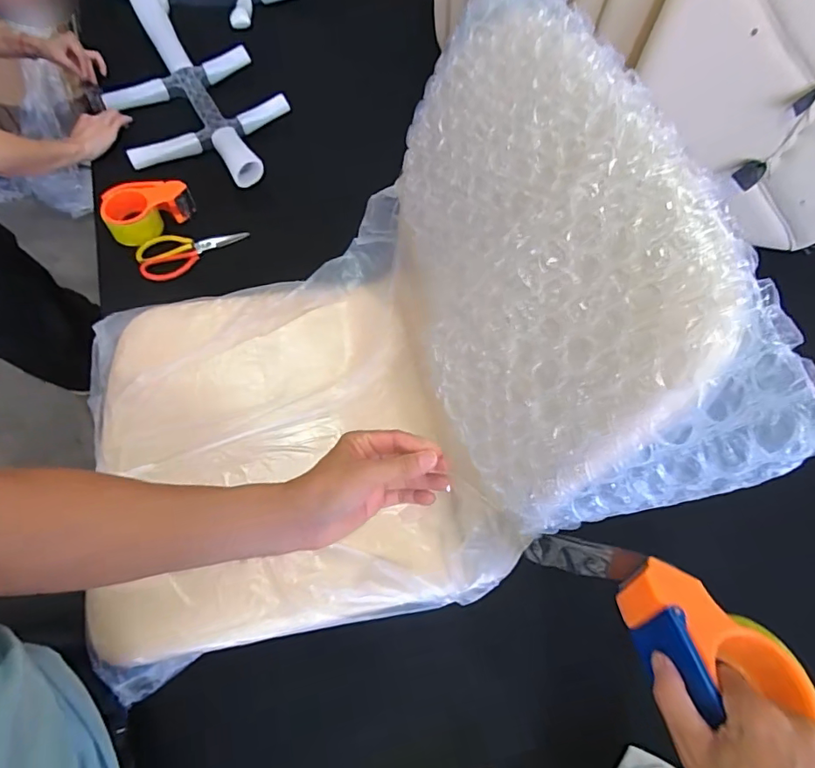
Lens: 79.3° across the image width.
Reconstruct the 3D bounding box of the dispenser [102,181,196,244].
[{"bbox_3d":[-0.462,-0.314,0.878,0.148,0.061,0.088,-34,67,-20],"label":"dispenser"}]

